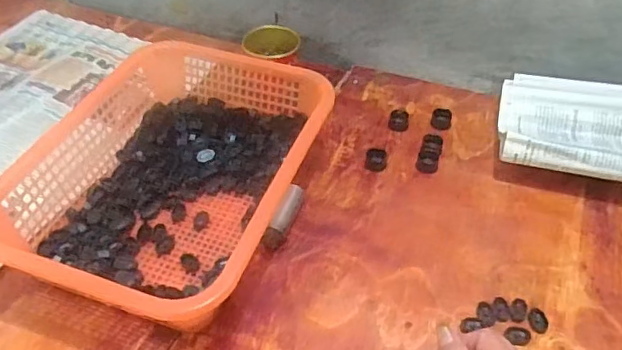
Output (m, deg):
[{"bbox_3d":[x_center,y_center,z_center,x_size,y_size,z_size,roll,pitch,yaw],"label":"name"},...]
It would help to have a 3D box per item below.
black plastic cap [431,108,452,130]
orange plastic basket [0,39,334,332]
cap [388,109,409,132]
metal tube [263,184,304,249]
[{"bbox_3d":[0.168,-0.074,0.712,0.025,0.022,0.022,8,46,8],"label":"black plastic cap"},{"bbox_3d":[-0.136,-0.004,0.589,0.250,0.091,0.343,15,48,14],"label":"orange plastic basket"},{"bbox_3d":[0.113,-0.069,0.708,0.025,0.019,0.025,0,46,0],"label":"cap"},{"bbox_3d":[-0.026,0.040,0.586,0.016,0.014,0.085,14,47,13],"label":"metal tube"}]

